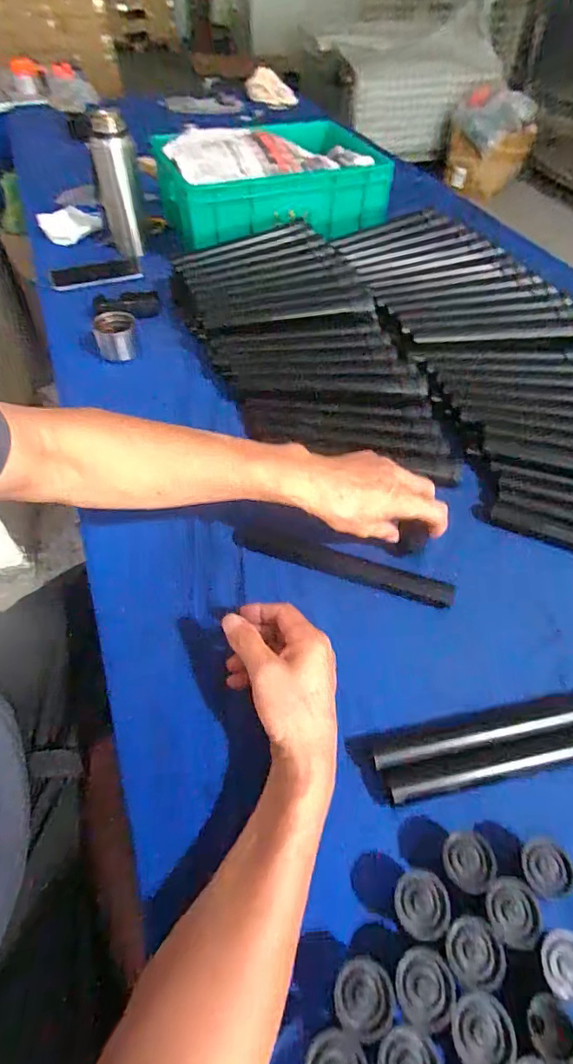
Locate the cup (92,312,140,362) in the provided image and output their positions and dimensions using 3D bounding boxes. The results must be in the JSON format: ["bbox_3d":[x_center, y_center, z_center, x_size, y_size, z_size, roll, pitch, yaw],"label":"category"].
[{"bbox_3d":[-0.251,-0.288,0.727,0.062,0.043,0.061,-12,53,-10],"label":"cup"}]

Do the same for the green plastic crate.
[{"bbox_3d":[-0.012,-0.676,0.952,0.444,0.109,0.289,-20,55,-16],"label":"green plastic crate"}]

